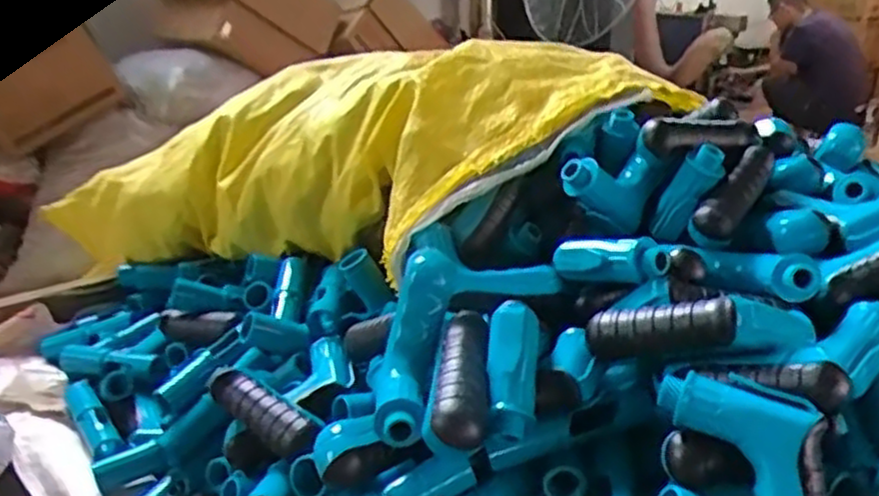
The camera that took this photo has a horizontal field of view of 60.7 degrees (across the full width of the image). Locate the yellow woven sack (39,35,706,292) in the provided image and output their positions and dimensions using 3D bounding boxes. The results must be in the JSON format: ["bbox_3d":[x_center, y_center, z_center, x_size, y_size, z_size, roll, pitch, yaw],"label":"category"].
[{"bbox_3d":[-0.177,-0.107,0.909,0.831,0.202,0.298,-5,13,37],"label":"yellow woven sack"}]

